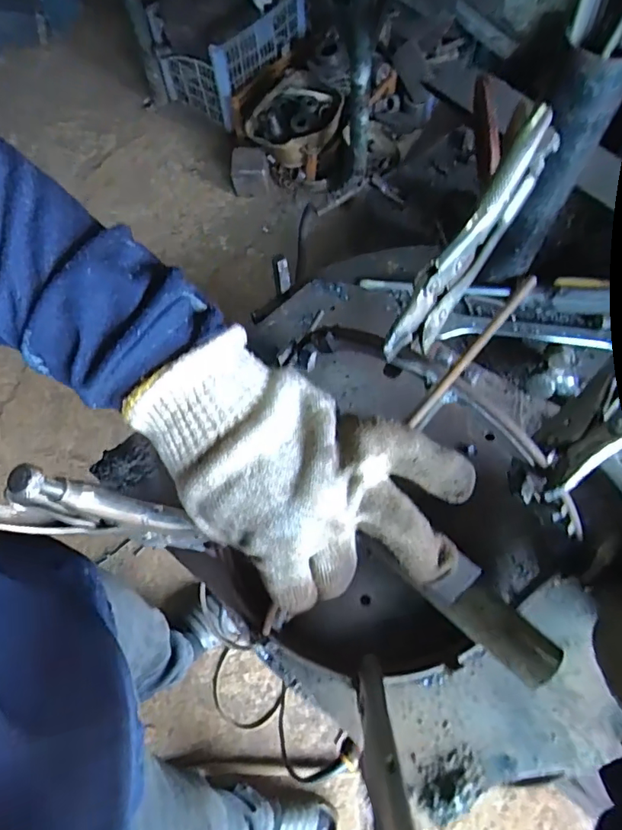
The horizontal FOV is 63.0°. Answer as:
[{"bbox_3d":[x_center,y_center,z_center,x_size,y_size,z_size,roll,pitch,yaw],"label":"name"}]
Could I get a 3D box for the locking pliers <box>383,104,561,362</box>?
[{"bbox_3d":[0.100,-0.105,0.314,0.020,0.043,0.173,34,88,14],"label":"locking pliers"}]

